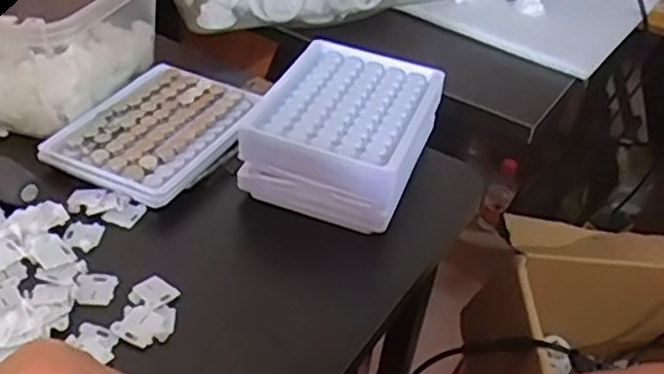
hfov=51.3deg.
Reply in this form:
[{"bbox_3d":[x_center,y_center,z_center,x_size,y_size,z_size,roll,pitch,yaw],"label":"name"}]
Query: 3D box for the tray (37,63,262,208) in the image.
[{"bbox_3d":[-0.116,-0.041,0.468,0.097,0.014,0.126,20,40,16],"label":"tray"}]

